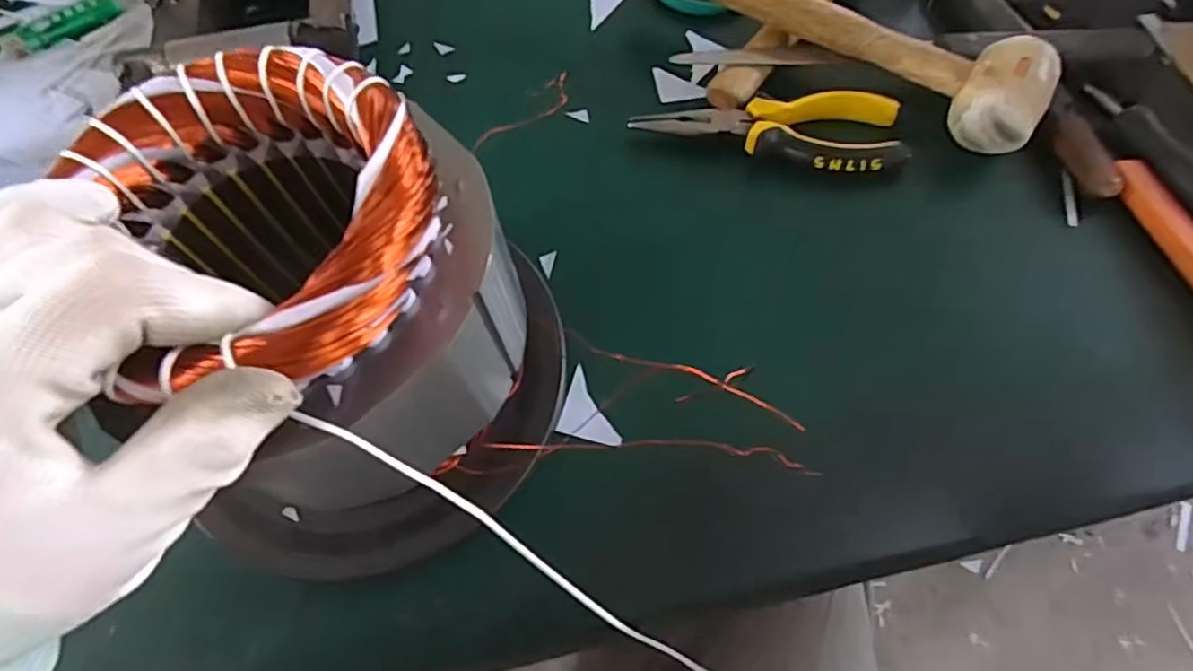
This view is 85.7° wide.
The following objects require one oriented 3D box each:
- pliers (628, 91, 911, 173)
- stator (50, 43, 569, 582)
[{"bbox_3d":[0.100,-0.114,0.373,0.150,0.019,0.052,-3,64,2],"label":"pliers"},{"bbox_3d":[-0.098,0.004,0.252,0.143,0.148,0.150,-4,64,1],"label":"stator"}]

